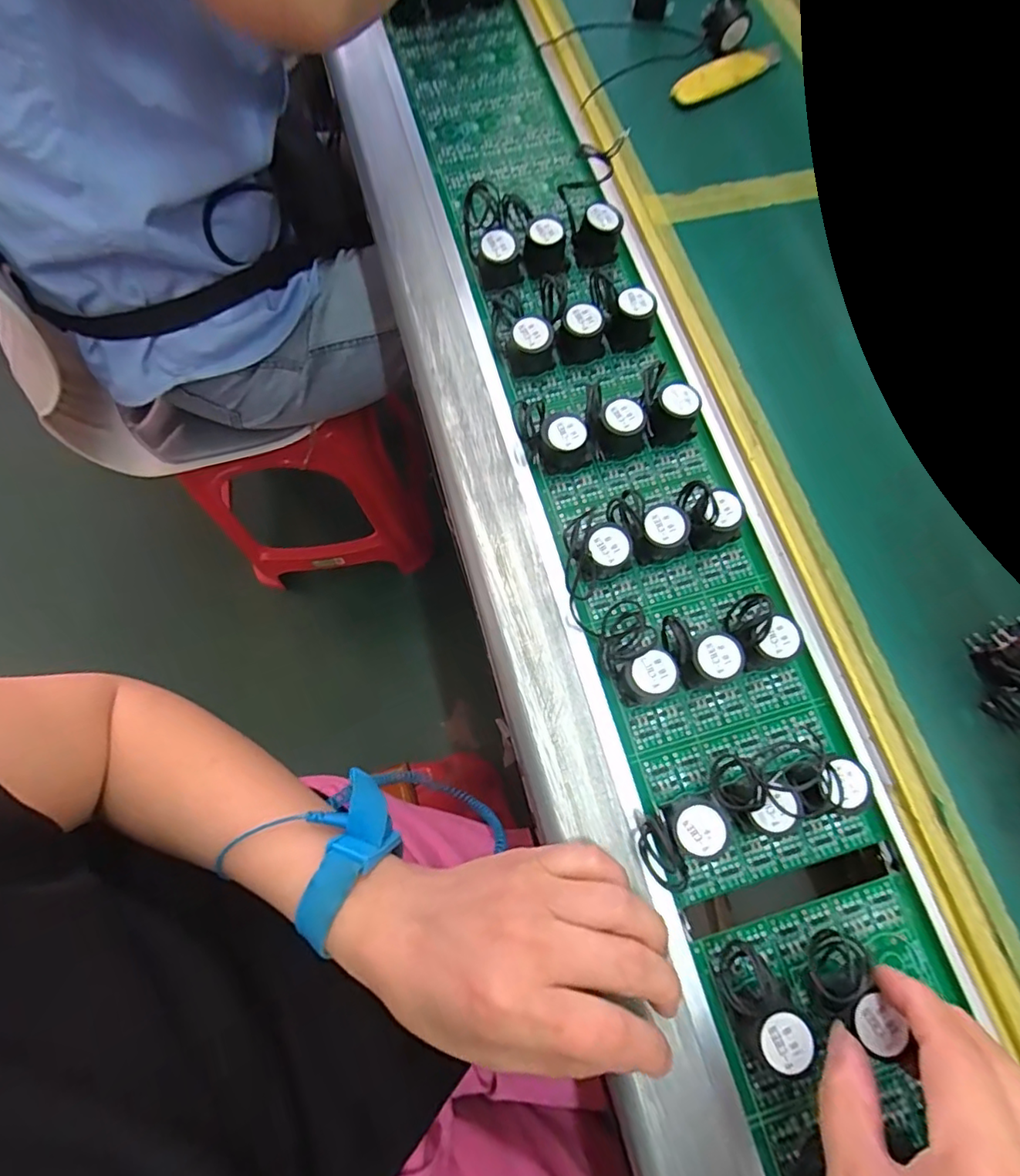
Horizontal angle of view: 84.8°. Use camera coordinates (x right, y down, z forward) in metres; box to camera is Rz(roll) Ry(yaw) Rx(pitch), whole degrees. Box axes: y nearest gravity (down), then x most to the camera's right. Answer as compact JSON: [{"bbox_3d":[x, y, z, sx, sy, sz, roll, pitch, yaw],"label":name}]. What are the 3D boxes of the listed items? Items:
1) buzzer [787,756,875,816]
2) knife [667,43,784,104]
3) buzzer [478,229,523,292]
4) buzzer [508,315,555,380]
[{"bbox_3d":[0.147,0.091,0.260,0.026,0.027,0.023,0,72,2],"label":"buzzer"},{"bbox_3d":[0.155,-0.362,0.392,0.099,0.011,0.024,-30,73,-8],"label":"knife"},{"bbox_3d":[-0.006,-0.202,0.342,0.025,0.025,0.021,-7,71,-1],"label":"buzzer"},{"bbox_3d":[0.013,-0.141,0.325,0.028,0.026,0.023,-2,71,1],"label":"buzzer"}]

